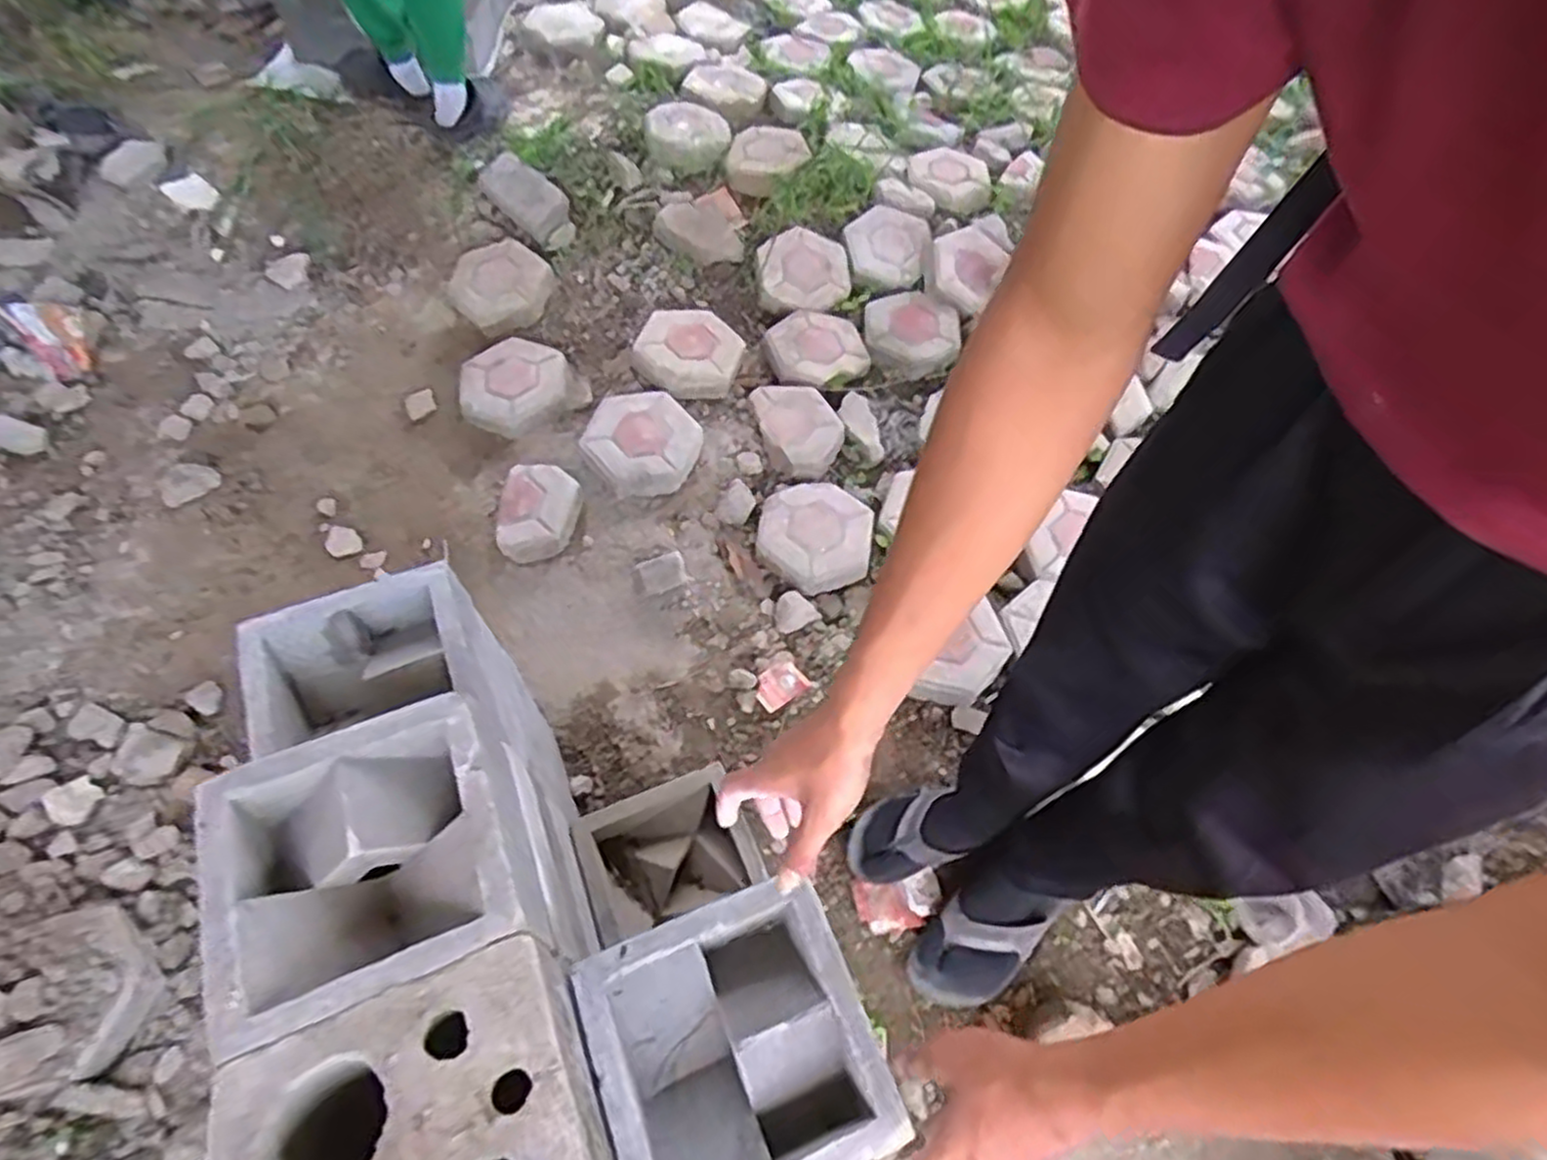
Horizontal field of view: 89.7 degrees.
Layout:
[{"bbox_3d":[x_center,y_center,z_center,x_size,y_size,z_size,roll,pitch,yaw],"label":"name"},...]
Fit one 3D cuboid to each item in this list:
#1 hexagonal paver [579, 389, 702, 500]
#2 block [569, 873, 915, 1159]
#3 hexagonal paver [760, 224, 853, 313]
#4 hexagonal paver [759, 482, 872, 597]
[{"bbox_3d":[-0.242,-0.255,1.446,0.203,0.065,0.220,34,60,3],"label":"hexagonal paver"},{"bbox_3d":[-0.026,0.351,0.593,0.202,0.081,0.208,-19,54,-13],"label":"block"},{"bbox_3d":[0.070,-0.676,1.693,0.212,0.045,0.189,-38,101,-20],"label":"hexagonal paver"},{"bbox_3d":[0.071,-0.080,1.390,0.194,0.042,0.212,5,64,3],"label":"hexagonal paver"}]

